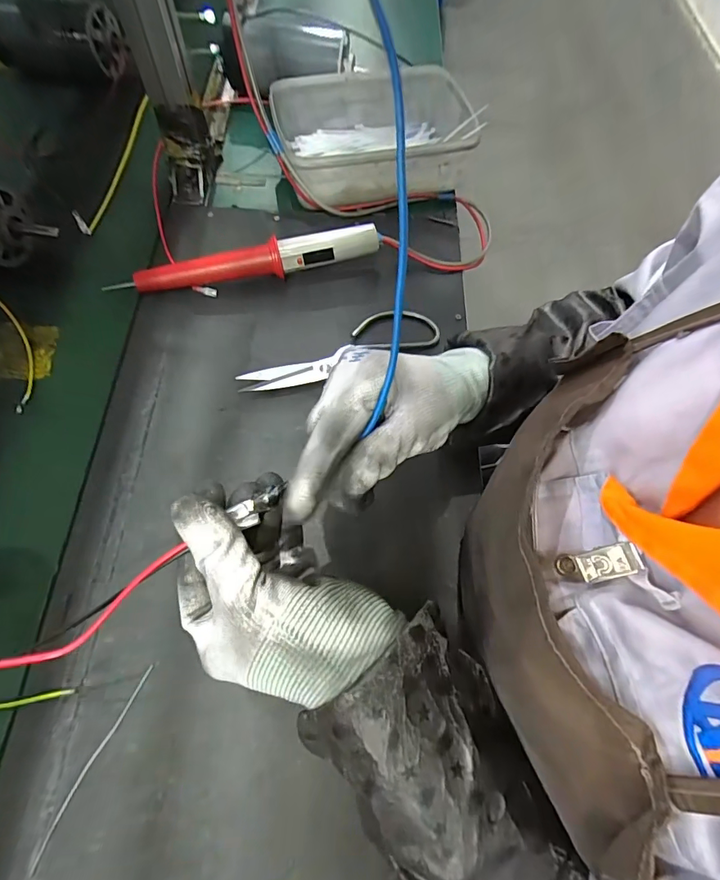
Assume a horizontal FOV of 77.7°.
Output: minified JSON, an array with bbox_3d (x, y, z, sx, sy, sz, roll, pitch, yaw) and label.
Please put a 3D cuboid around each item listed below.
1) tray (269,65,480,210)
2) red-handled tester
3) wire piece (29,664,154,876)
[{"bbox_3d":[0.018,-0.363,0.537,0.227,0.066,0.155,-14,66,-8],"label":"tray"},{"bbox_3d":[-0.115,-0.180,0.463,0.268,0.041,0.027,-12,66,-7],"label":"red-handled tester"},{"bbox_3d":[-0.178,0.214,0.298,0.007,0.004,0.124,23,66,8],"label":"wire piece"}]

